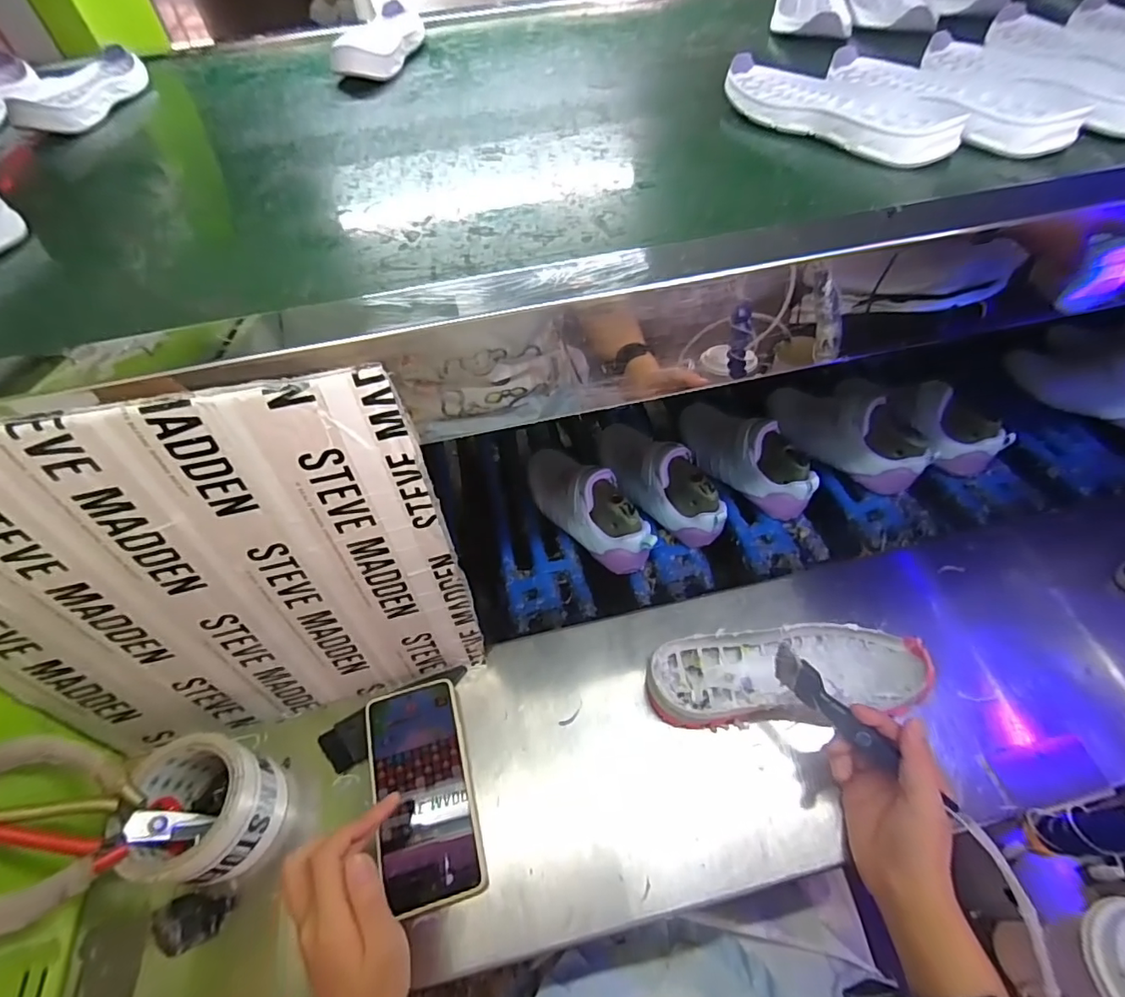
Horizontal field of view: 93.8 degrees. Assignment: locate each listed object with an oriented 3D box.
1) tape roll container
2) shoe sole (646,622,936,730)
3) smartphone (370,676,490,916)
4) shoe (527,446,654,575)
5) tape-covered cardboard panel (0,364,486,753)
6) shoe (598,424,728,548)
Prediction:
[{"bbox_3d":[-0.281,0.250,0.422,0.092,0.078,0.093,2,53,5],"label":"tape roll container"},{"bbox_3d":[0.201,0.159,0.474,0.241,0.050,0.087,-8,53,-2],"label":"shoe sole"},{"bbox_3d":[-0.118,0.245,0.448,0.078,0.017,0.167,-17,58,-9],"label":"smartphone"},{"bbox_3d":[0.024,0.002,0.615,0.065,0.075,0.193,-37,59,-21],"label":"shoe"},{"bbox_3d":[-0.239,0.075,0.384,0.320,0.329,0.010,-11,44,-7],"label":"tape-covered cardboard panel"},{"bbox_3d":[0.116,-0.027,0.637,0.064,0.077,0.189,-27,56,-15],"label":"shoe"}]

